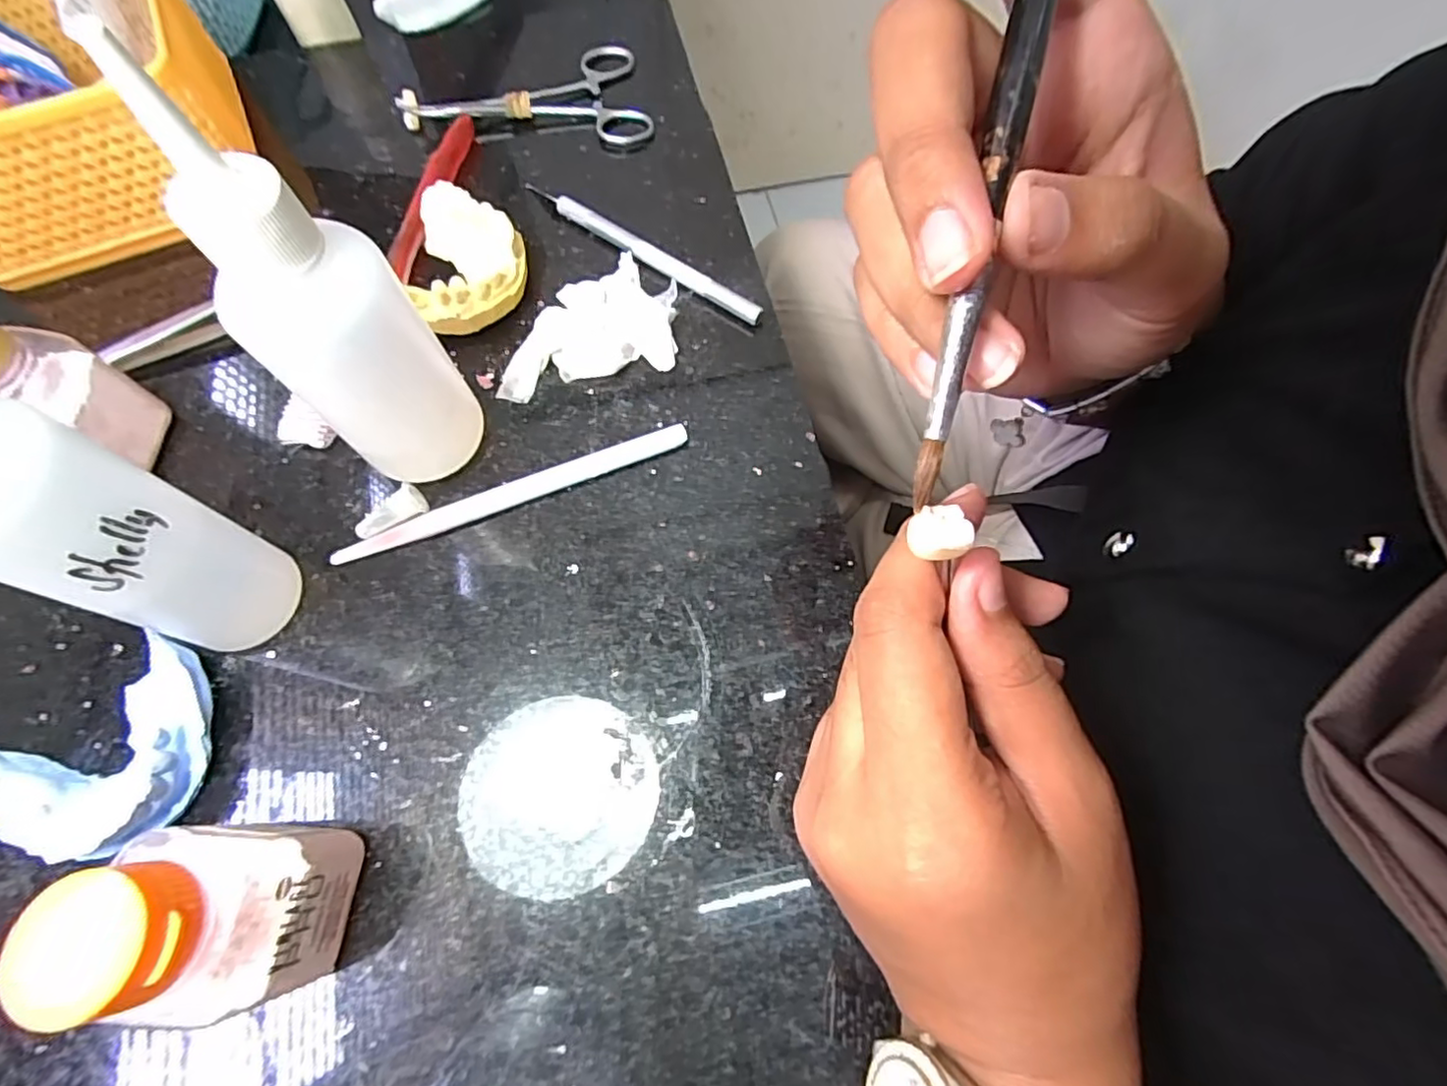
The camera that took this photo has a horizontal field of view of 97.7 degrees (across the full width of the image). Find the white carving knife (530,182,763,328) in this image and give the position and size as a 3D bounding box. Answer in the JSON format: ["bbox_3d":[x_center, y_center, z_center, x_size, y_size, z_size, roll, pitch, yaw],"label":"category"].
[{"bbox_3d":[-0.039,-0.134,0.288,0.134,0.008,0.008,34,72,12],"label":"white carving knife"}]

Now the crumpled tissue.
[{"bbox_3d":[-0.058,-0.096,0.270,0.075,0.012,0.056,-9,68,-4],"label":"crumpled tissue"}]

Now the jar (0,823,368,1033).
[{"bbox_3d":[-0.130,0.095,0.161,0.037,0.071,0.040,4,68,1],"label":"jar"}]

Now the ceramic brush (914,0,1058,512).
[{"bbox_3d":[0.054,-0.094,0.106,0.006,0.006,0.178,12,93,5],"label":"ceramic brush"}]

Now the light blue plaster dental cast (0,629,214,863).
[{"bbox_3d":[-0.202,0.067,0.201,0.069,0.021,0.062,-11,68,-5],"label":"light blue plaster dental cast"}]

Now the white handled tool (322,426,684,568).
[{"bbox_3d":[-0.080,-0.020,0.244,0.137,0.004,0.009,-21,70,-9],"label":"white handled tool"}]

